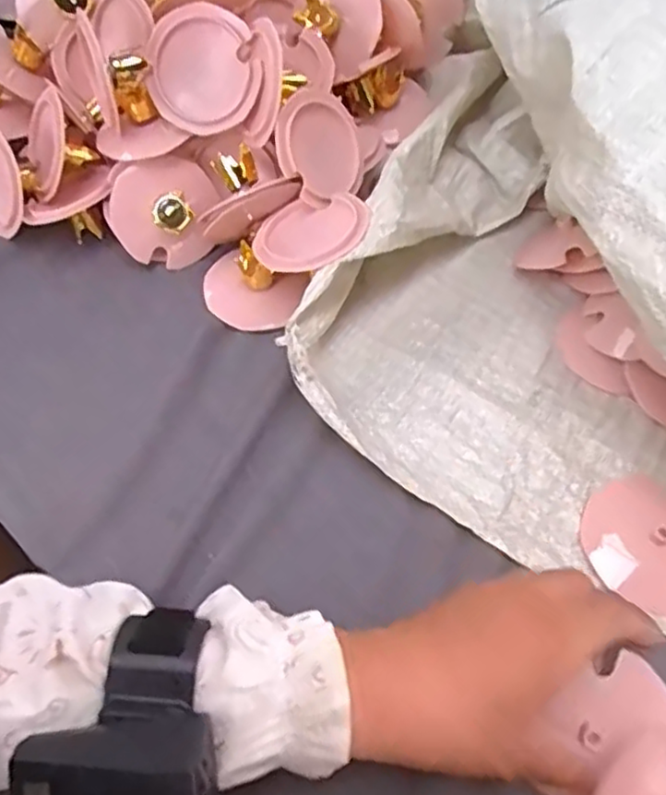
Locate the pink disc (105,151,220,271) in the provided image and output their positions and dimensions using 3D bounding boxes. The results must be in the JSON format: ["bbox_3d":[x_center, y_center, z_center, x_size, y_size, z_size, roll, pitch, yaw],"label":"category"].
[{"bbox_3d":[-0.115,-0.131,0.482,0.076,0.035,0.073,-3,99,-19],"label":"pink disc"}]

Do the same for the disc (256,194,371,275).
[{"bbox_3d":[-0.014,-0.106,0.443,0.077,0.013,0.065,-18,46,12],"label":"disc"}]

